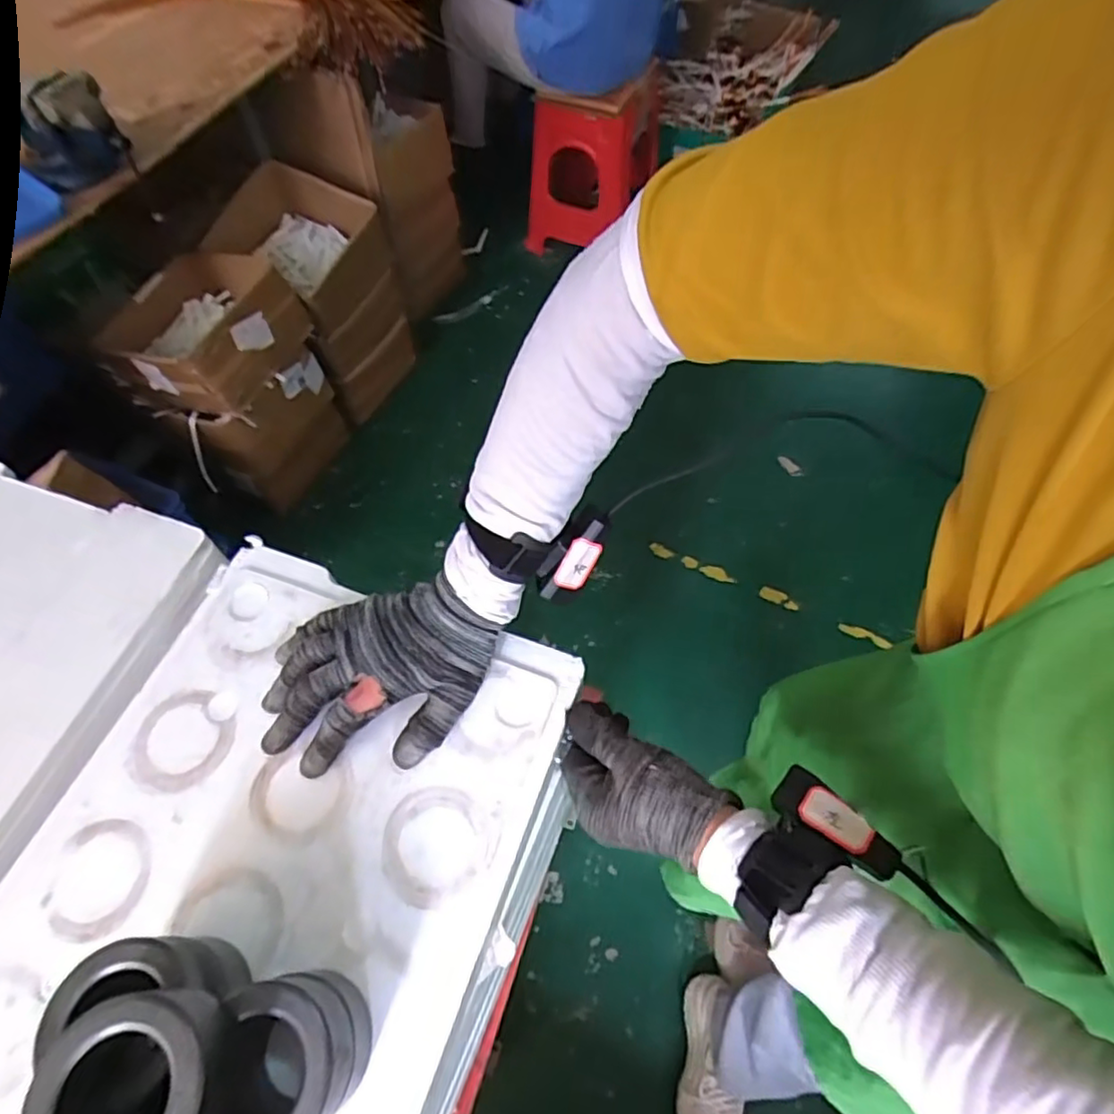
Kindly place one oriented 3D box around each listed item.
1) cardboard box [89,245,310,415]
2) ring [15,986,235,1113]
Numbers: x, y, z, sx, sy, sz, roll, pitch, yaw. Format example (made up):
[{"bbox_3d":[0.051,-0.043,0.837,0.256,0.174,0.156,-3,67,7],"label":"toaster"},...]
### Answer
[{"bbox_3d":[-0.777,-0.525,1.417,0.338,0.147,0.375,24,63,15],"label":"cardboard box"},{"bbox_3d":[-0.176,0.222,0.263,0.069,0.035,0.068,-1,60,1],"label":"ring"}]

